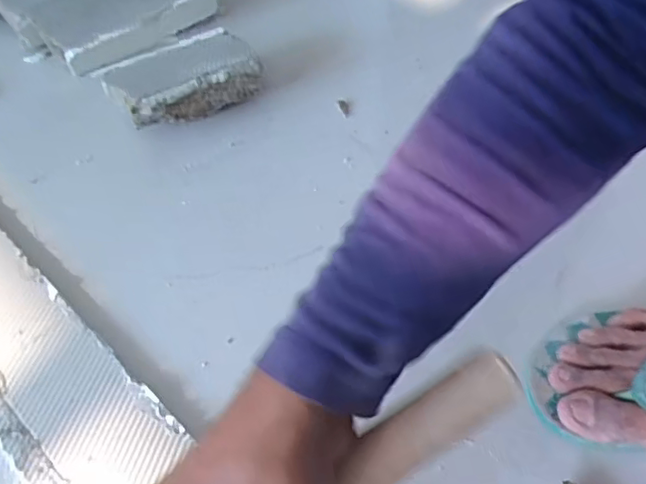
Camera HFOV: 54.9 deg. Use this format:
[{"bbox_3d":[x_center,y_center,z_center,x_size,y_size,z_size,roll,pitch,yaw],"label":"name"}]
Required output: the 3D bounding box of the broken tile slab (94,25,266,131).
[{"bbox_3d":[-0.139,-0.155,0.625,0.143,0.062,0.075,-26,55,-18],"label":"broken tile slab"}]

